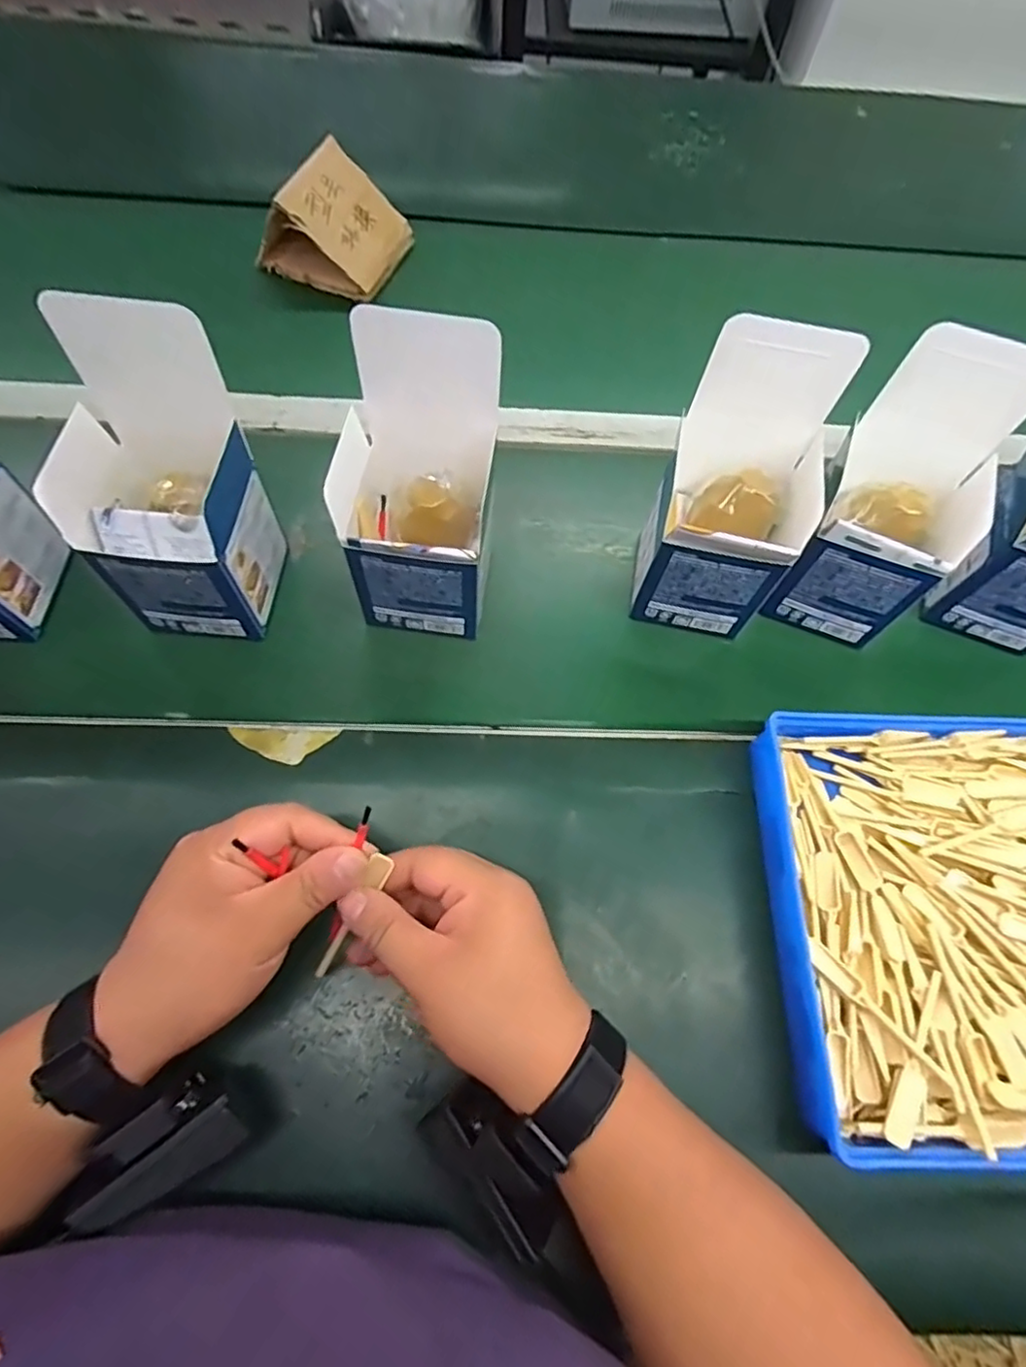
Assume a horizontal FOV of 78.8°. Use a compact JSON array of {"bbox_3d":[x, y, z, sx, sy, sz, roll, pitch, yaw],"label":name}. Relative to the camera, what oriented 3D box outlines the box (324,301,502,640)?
[{"bbox_3d":[-0.057,-0.113,0.390,0.089,0.188,0.089,5,65,2],"label":"box"}]

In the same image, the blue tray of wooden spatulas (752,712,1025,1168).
[{"bbox_3d":[0.312,0.137,0.365,0.317,0.048,0.230,2,64,0],"label":"blue tray of wooden spatulas"}]

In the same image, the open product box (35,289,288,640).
[{"bbox_3d":[-0.209,-0.113,0.372,0.093,0.176,0.095,3,64,0],"label":"open product box"}]

